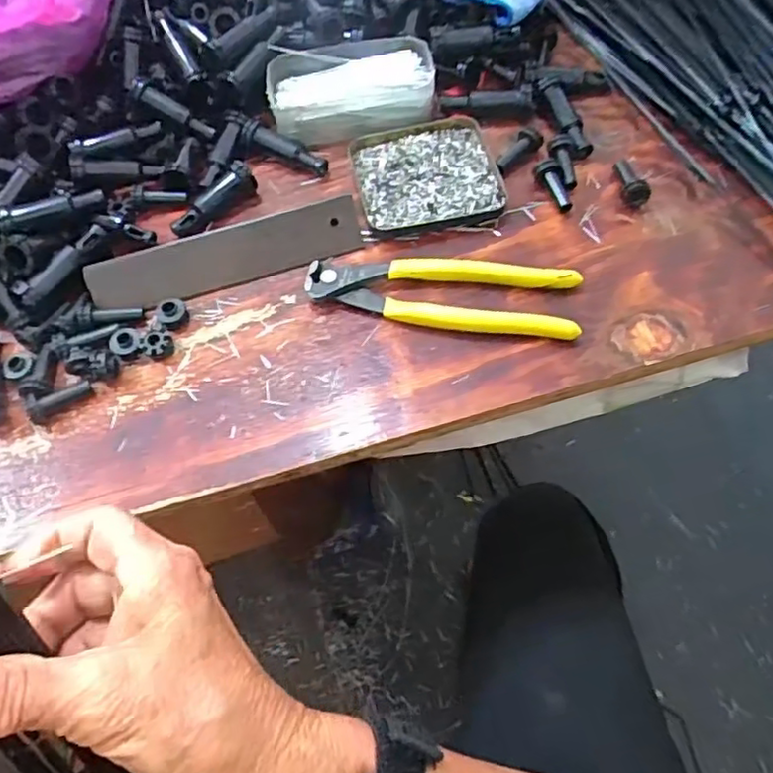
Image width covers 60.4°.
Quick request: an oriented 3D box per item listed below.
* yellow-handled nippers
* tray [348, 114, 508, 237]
[{"bbox_3d":[0.033,-0.060,0.408,0.164,0.014,0.047,9,61,9],"label":"yellow-handled nippers"},{"bbox_3d":[0.027,-0.149,0.466,0.094,0.012,0.098,-12,60,-3],"label":"tray"}]

